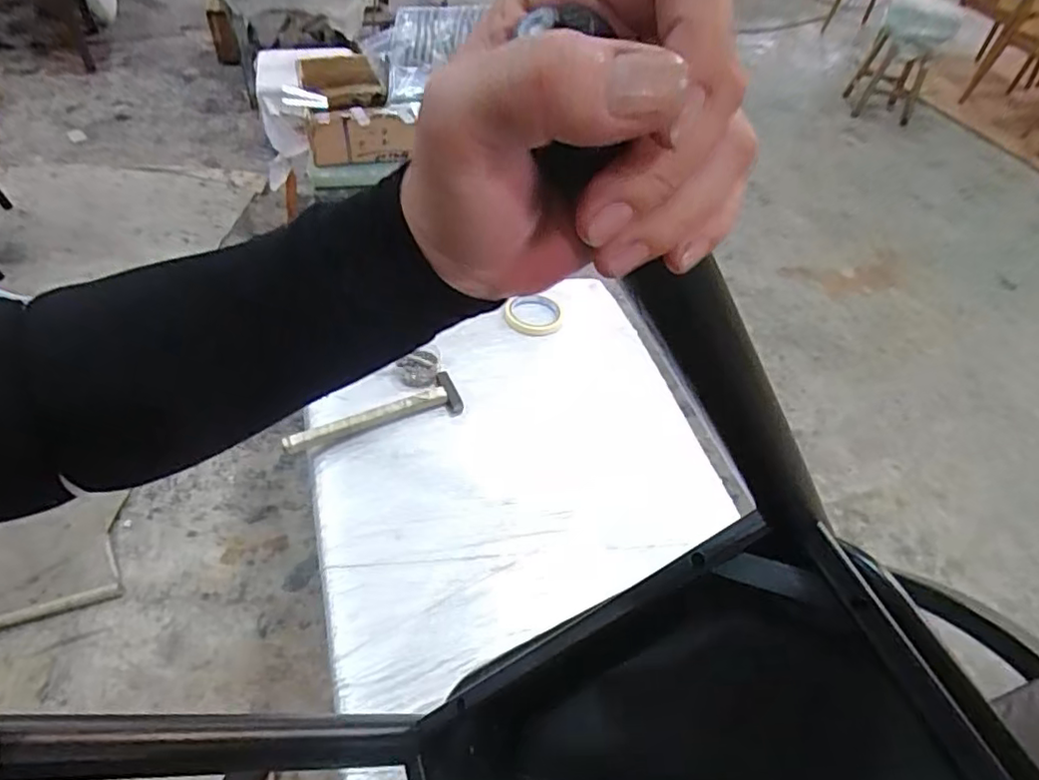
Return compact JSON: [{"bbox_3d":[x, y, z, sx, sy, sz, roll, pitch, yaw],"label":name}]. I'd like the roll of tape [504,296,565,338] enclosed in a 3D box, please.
[{"bbox_3d":[0.023,-0.121,0.988,0.093,0.023,0.077,3,49,-4],"label":"roll of tape"}]

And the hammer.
[{"bbox_3d":[-0.195,0.028,0.835,0.230,0.021,0.060,-13,51,-16],"label":"hammer"}]

